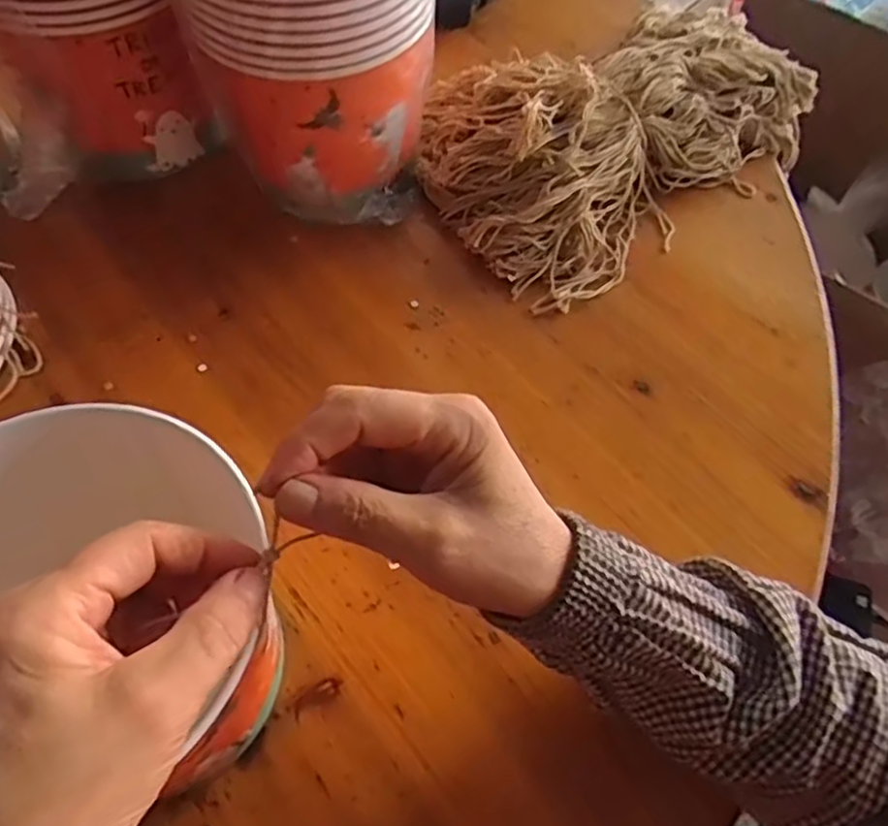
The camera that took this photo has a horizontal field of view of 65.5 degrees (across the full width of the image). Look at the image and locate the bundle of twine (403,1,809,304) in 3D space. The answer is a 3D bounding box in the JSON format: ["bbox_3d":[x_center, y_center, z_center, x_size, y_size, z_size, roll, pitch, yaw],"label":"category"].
[{"bbox_3d":[0.129,-0.246,0.562,0.332,0.069,0.233,-34,66,-19],"label":"bundle of twine"}]

